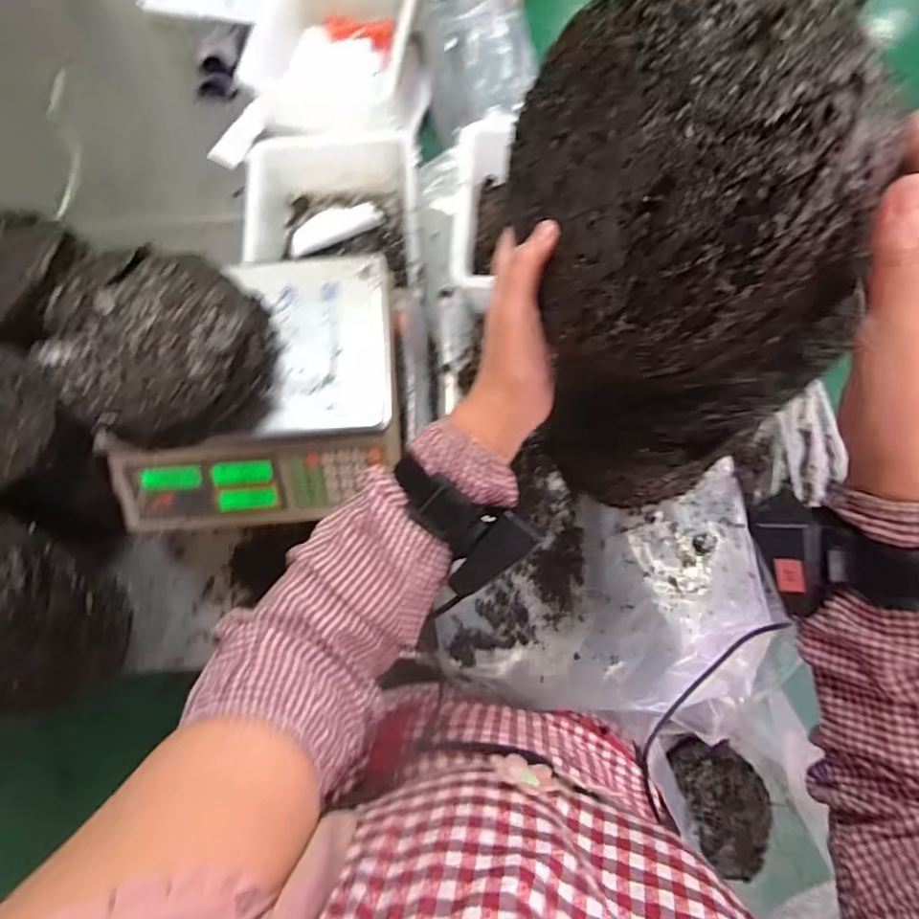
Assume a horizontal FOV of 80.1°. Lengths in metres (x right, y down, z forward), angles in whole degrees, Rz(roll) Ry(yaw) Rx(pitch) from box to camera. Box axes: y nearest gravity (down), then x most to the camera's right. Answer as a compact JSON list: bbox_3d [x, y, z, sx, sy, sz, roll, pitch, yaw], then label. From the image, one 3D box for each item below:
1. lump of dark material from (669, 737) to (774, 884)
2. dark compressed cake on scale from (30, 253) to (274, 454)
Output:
[{"bbox_3d":[0.471,0.612,0.965,0.135,0.032,0.221,-11,71,-3],"label":"lump of dark material"},{"bbox_3d":[-0.312,-0.115,0.588,0.198,0.085,0.192,0,71,1],"label":"dark compressed cake on scale"}]

